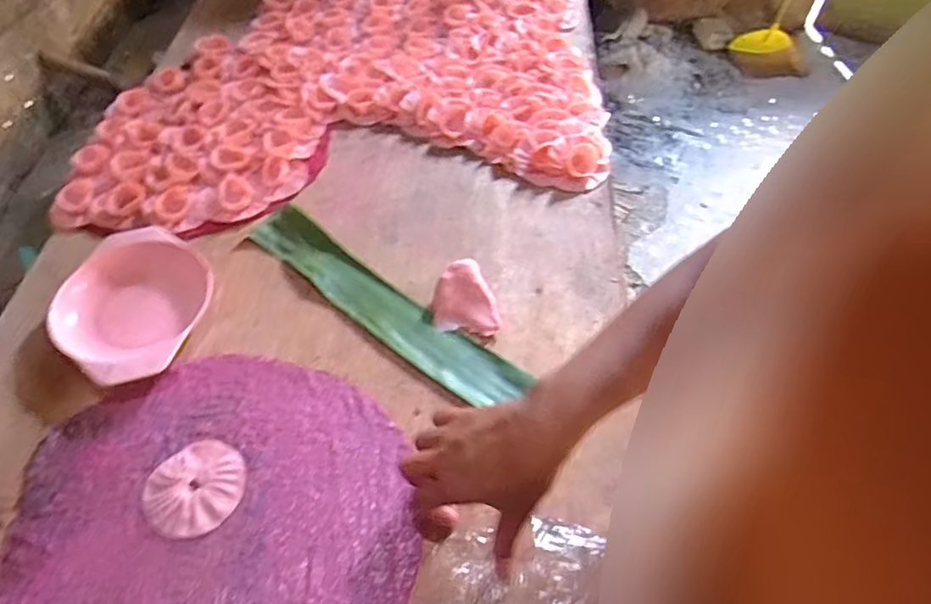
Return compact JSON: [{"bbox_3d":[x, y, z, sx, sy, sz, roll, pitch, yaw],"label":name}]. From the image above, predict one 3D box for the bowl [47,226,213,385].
[{"bbox_3d":[-0.335,-0.001,0.601,0.122,0.035,0.177,6,54,4],"label":"bowl"}]

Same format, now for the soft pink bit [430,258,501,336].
[{"bbox_3d":[0.002,-0.006,0.616,0.068,0.028,0.073,7,54,4],"label":"soft pink bit"}]

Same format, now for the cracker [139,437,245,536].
[{"bbox_3d":[-0.224,0.154,0.497,0.075,0.009,0.078,0,54,-1],"label":"cracker"}]

